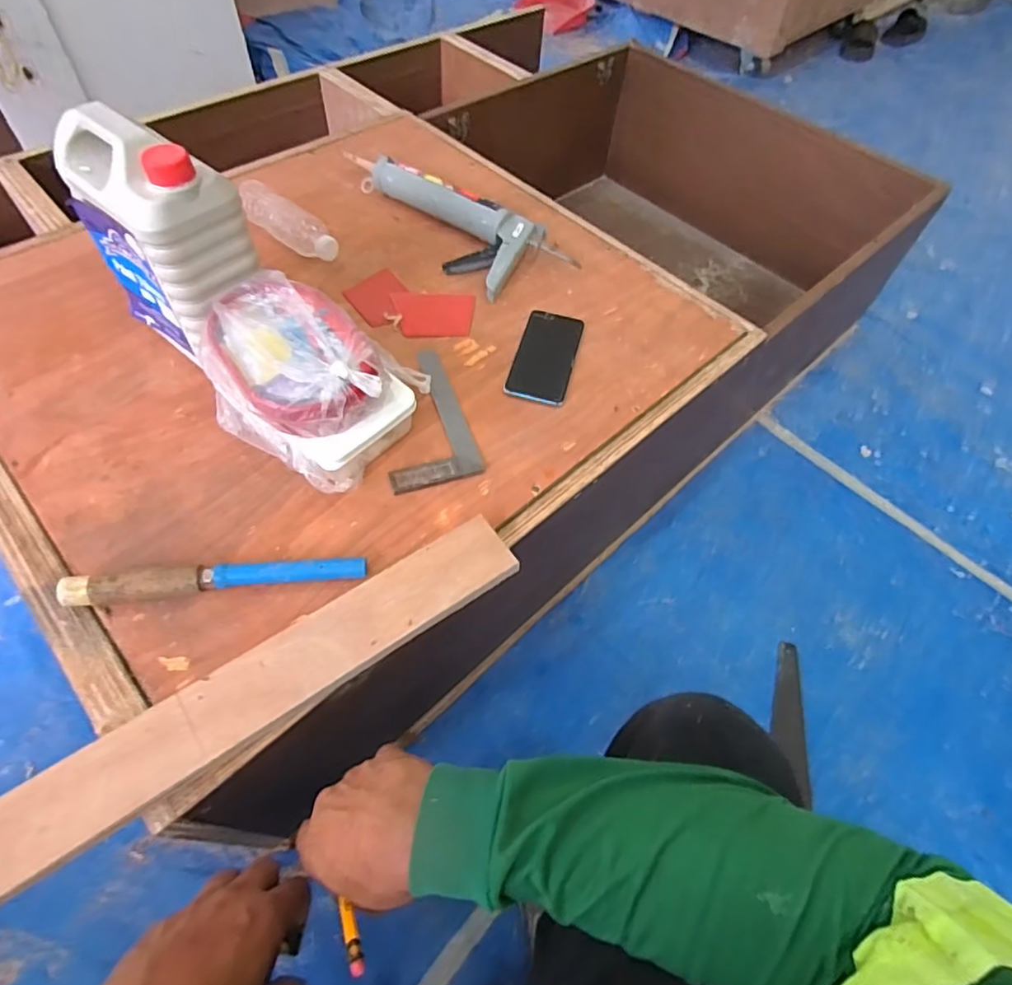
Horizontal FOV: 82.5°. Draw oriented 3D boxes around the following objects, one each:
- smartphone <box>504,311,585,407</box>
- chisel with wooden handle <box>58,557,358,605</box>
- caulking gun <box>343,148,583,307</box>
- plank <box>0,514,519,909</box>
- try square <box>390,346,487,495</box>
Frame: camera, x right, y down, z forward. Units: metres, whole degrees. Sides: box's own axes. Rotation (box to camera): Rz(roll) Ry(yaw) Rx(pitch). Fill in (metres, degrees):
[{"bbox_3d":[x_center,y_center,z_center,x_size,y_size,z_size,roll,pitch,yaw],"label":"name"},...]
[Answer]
[{"bbox_3d":[0.051,-0.175,0.735,0.075,0.007,0.153,14,59,5],"label":"smartphone"},{"bbox_3d":[-0.264,0.080,0.533,0.259,0.034,0.031,-6,60,-7],"label":"chisel with wooden handle"},{"bbox_3d":[-0.099,-0.407,0.848,0.386,0.046,0.136,34,63,16],"label":"caulking gun"},{"bbox_3d":[-0.236,0.186,0.468,0.570,0.021,0.070,-31,64,-22],"label":"plank"},{"bbox_3d":[-0.102,-0.091,0.669,0.101,0.010,0.197,-16,61,-13],"label":"try square"}]

